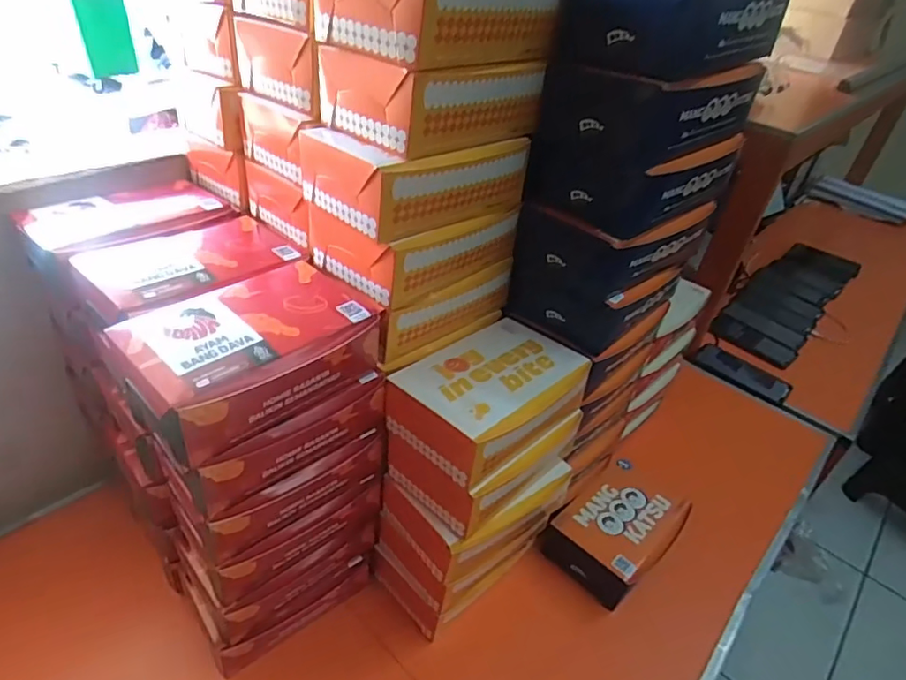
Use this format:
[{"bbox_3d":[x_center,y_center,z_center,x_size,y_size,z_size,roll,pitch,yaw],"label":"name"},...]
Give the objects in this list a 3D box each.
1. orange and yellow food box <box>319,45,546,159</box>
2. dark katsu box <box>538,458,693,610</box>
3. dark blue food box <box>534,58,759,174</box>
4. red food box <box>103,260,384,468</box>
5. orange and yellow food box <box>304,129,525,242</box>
[{"bbox_3d":[-0.017,-0.210,0.472,0.113,0.062,0.150,33,44,30],"label":"orange and yellow food box"},{"bbox_3d":[0.211,0.244,0.723,0.178,0.067,0.116,-25,47,-35],"label":"dark katsu box"},{"bbox_3d":[0.175,-0.208,0.505,0.155,0.076,0.122,-25,48,-35],"label":"dark blue food box"},{"bbox_3d":[-0.158,0.008,0.451,0.119,0.060,0.192,33,44,30],"label":"red food box"},{"bbox_3d":[-0.026,-0.151,0.497,0.175,0.066,0.125,-25,48,-35],"label":"orange and yellow food box"}]

